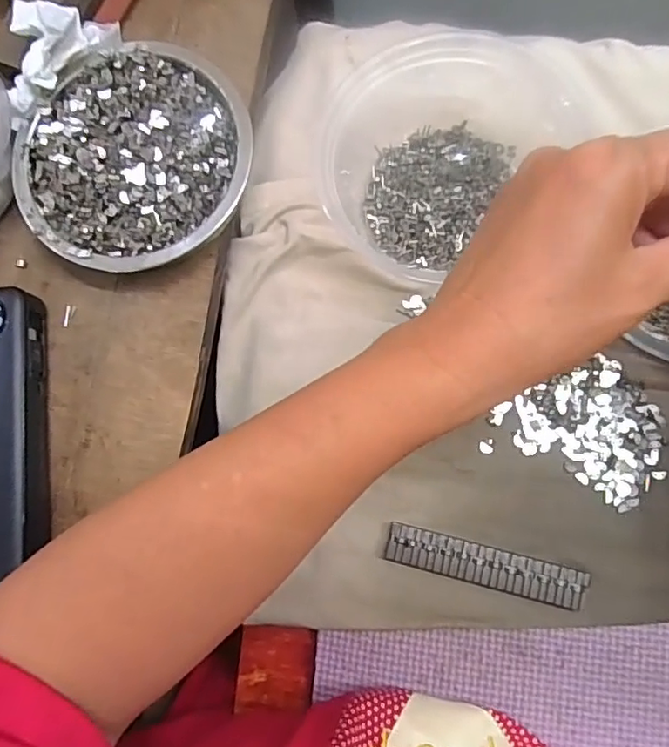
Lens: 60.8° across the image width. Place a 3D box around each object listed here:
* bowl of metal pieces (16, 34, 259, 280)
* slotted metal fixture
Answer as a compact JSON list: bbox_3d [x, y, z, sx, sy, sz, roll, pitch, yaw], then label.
[{"bbox_3d":[-0.104,-0.114,0.303,0.119,0.025,0.114,-1,81,5],"label":"bowl of metal pieces"},{"bbox_3d":[0.075,0.096,0.286,0.095,0.010,0.019,13,82,7],"label":"slotted metal fixture"}]

